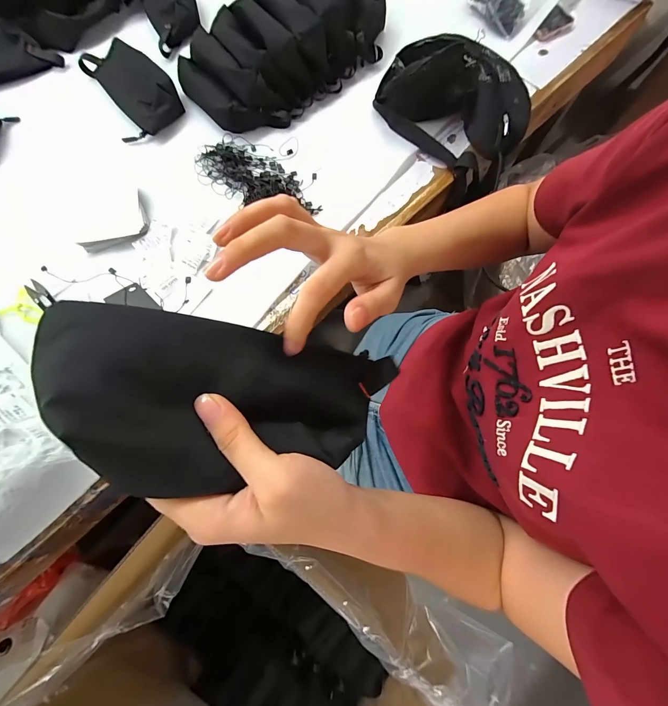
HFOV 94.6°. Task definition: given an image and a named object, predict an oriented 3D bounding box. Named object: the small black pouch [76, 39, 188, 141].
[{"bbox_3d":[-0.344,-0.455,0.528,0.120,0.036,0.198,-30,77,-8],"label":"small black pouch"}]

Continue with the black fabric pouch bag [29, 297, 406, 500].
[{"bbox_3d":[-0.045,0.026,0.179,0.193,0.017,0.092,10,62,-32],"label":"black fabric pouch bag"}]

